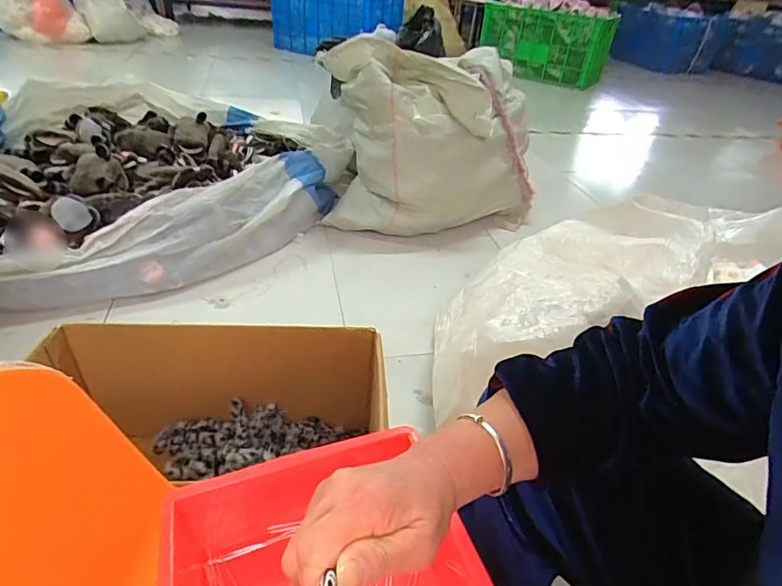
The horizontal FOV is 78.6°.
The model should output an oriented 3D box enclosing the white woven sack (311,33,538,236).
[{"bbox_3d":[0.154,-0.521,1.671,0.722,0.580,0.390,-19,42,-31],"label":"white woven sack"}]

